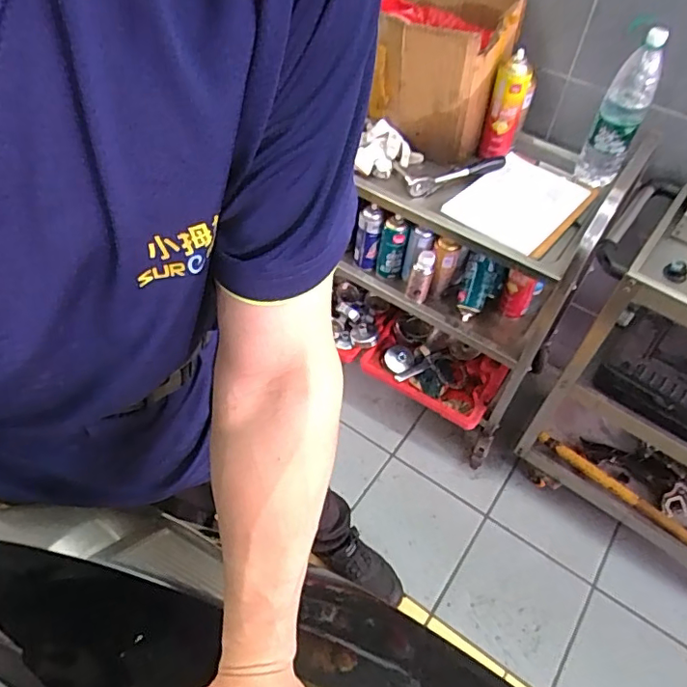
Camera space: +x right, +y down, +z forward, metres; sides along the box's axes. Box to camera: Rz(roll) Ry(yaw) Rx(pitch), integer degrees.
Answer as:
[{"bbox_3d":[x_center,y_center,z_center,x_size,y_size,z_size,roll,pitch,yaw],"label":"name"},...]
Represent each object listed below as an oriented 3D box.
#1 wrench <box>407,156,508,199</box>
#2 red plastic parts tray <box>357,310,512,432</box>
[{"bbox_3d":[0.249,-0.376,1.233,0.241,0.032,0.039,-21,56,-18],"label":"wrench"},{"bbox_3d":[0.264,0.070,1.548,0.337,0.062,0.227,29,56,19],"label":"red plastic parts tray"}]

